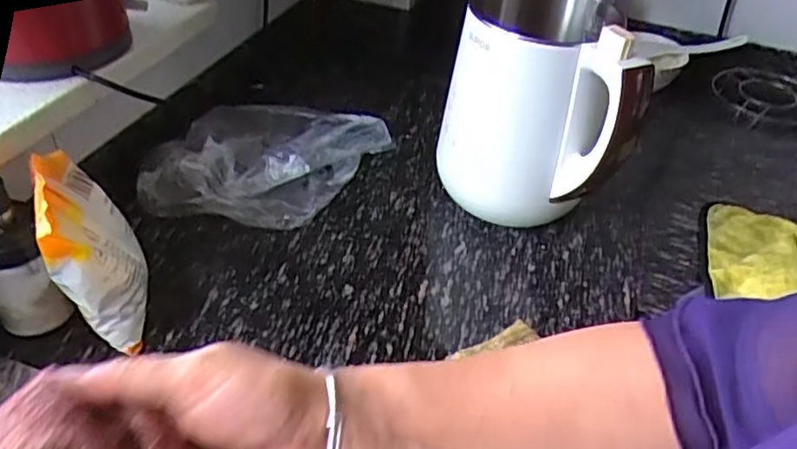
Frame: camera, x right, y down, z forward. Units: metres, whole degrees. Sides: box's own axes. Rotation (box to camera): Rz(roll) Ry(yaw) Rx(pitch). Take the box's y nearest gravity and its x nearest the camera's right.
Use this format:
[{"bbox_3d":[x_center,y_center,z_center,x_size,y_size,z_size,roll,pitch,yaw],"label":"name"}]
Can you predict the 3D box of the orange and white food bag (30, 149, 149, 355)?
[{"bbox_3d":[-0.265,0.021,0.573,0.067,0.154,0.116,-13,43,-20],"label":"orange and white food bag"}]

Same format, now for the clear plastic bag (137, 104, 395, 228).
[{"bbox_3d":[-0.153,-0.071,0.752,0.274,0.091,0.143,2,40,-3],"label":"clear plastic bag"}]

